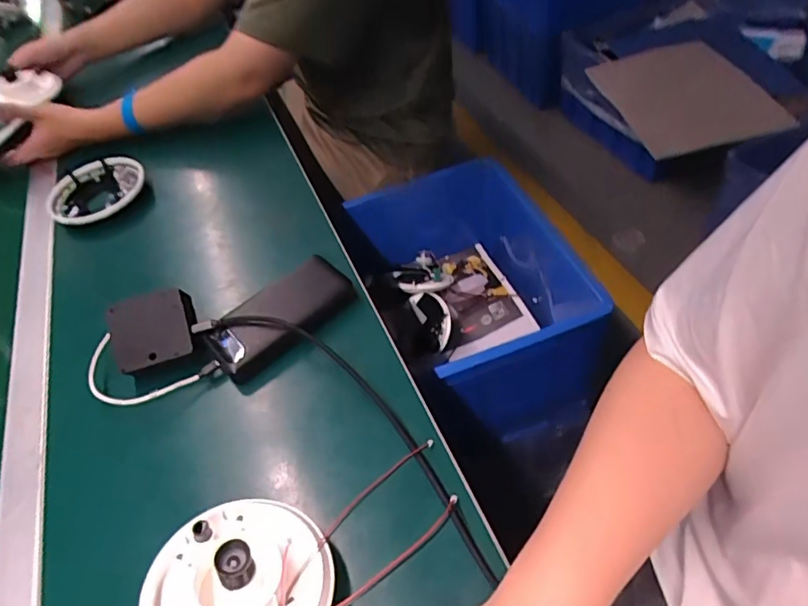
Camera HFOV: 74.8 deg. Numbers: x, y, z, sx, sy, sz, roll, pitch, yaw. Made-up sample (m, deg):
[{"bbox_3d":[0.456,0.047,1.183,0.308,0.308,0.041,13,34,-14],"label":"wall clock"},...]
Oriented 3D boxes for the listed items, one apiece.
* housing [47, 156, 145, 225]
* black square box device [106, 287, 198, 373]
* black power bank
[{"bbox_3d":[-0.427,-0.158,0.736,0.128,0.030,0.103,-33,53,-14],"label":"housing"},{"bbox_3d":[-0.255,0.028,0.538,0.079,0.026,0.071,-16,83,1],"label":"black square box device"},{"bbox_3d":[-0.125,0.011,0.546,0.080,0.028,0.151,34,66,32],"label":"black power bank"}]

